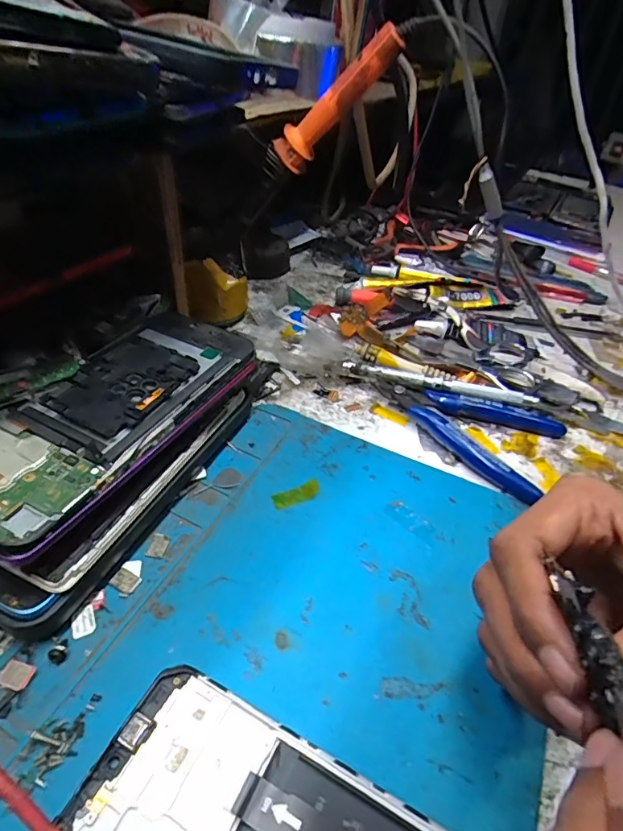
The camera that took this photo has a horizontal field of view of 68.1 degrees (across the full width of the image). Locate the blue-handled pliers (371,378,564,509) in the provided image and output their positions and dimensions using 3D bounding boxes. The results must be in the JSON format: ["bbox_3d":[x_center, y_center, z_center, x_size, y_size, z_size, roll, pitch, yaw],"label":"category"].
[{"bbox_3d":[0.096,0.002,0.300,0.115,0.015,0.071,27,46,23],"label":"blue-handled pliers"}]

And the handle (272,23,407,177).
[{"bbox_3d":[0.020,-0.226,0.331,0.026,0.109,0.031,45,40,-19],"label":"handle"}]

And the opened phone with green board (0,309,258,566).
[{"bbox_3d":[-0.096,-0.007,0.226,0.072,0.016,0.163,24,45,18],"label":"opened phone with green board"}]

